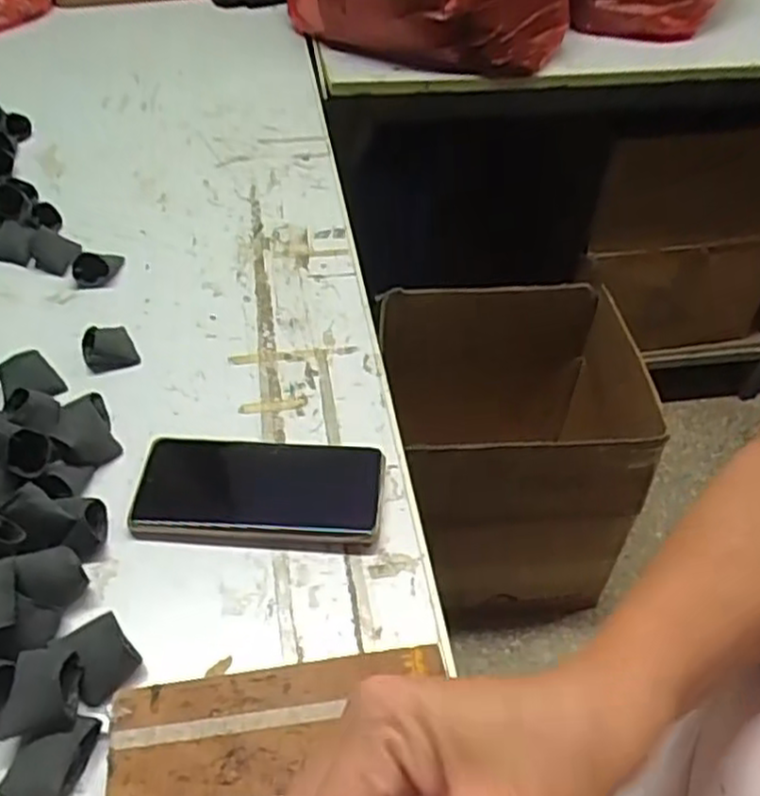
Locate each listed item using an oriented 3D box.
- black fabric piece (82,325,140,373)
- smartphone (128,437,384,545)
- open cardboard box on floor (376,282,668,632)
[{"bbox_3d":[-0.216,-0.040,0.582,0.039,0.020,0.035,-15,49,-17],"label":"black fabric piece"},{"bbox_3d":[-0.080,0.061,0.491,0.158,0.013,0.078,2,46,-1],"label":"smartphone"},{"bbox_3d":[0.201,0.095,1.184,0.355,0.412,0.341,-2,46,-5],"label":"open cardboard box on floor"}]

